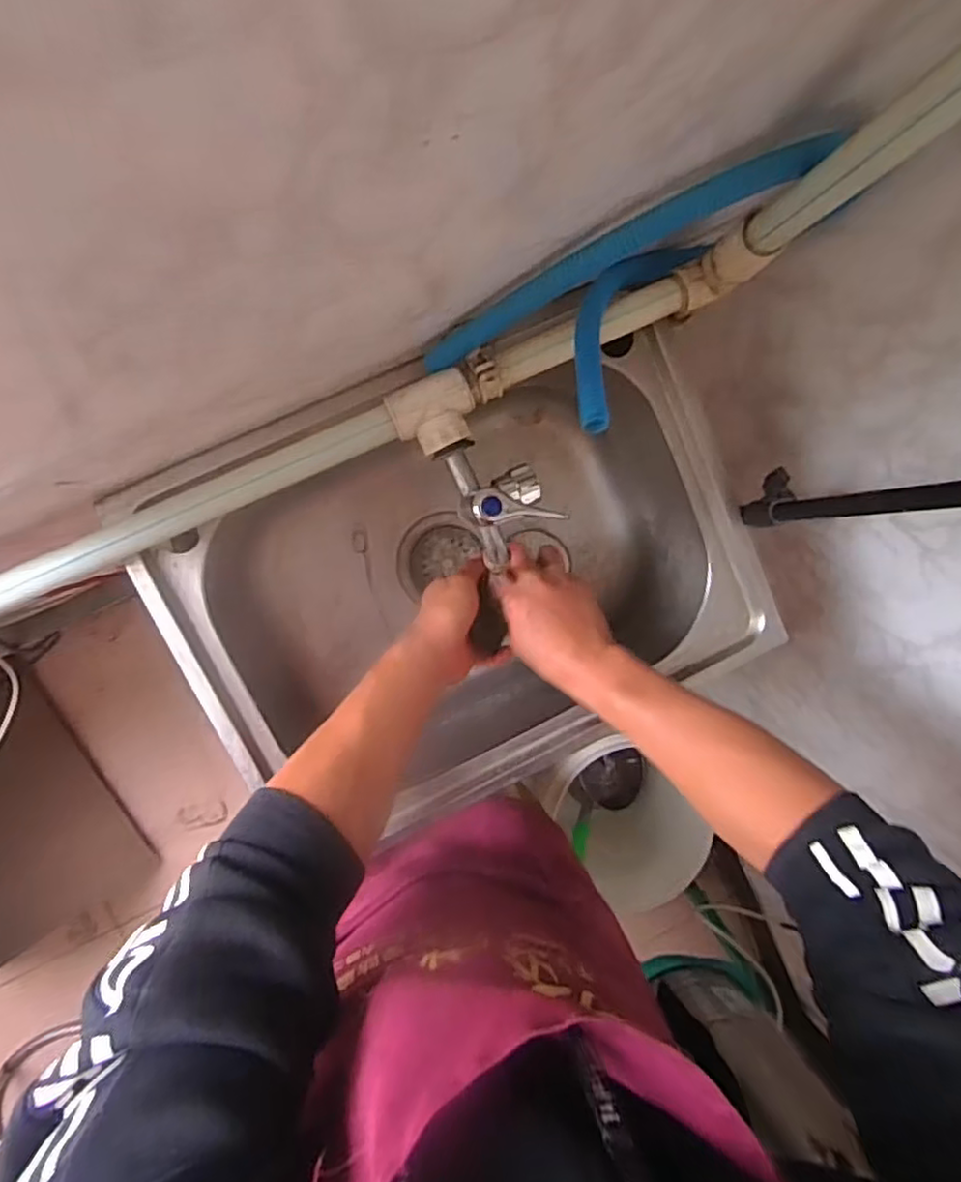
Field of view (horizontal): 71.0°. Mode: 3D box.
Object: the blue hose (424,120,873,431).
[{"bbox_3d":[0.096,-0.176,0.435,0.234,0.154,0.108,-28,98,-6],"label":"blue hose"}]

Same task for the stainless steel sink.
[{"bbox_3d":[-0.012,-0.010,0.639,0.447,0.187,0.312,-26,97,-6],"label":"stainless steel sink"}]

